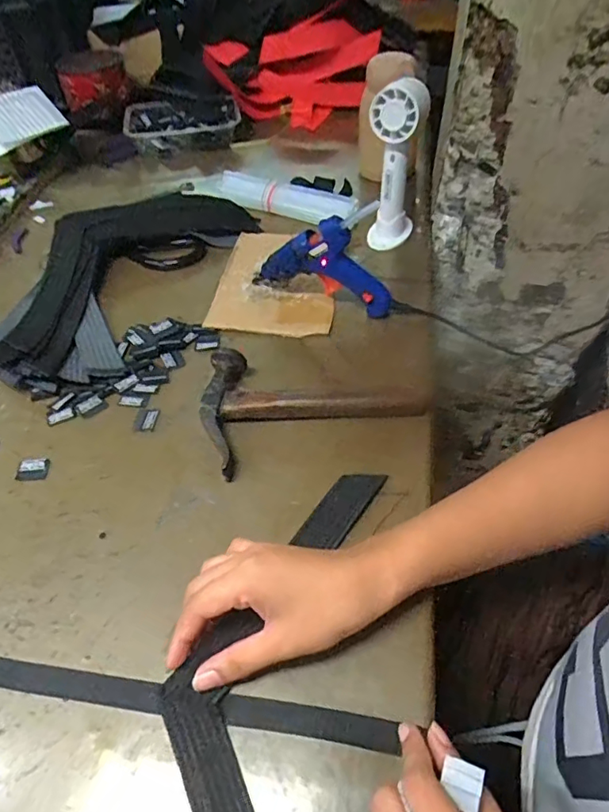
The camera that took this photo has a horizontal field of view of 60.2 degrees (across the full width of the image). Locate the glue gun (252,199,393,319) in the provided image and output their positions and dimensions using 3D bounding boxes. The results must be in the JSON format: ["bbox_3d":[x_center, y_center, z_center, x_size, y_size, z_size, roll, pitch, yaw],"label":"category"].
[{"bbox_3d":[0.017,-0.144,0.511,0.142,0.107,0.024,15,53,13],"label":"glue gun"}]

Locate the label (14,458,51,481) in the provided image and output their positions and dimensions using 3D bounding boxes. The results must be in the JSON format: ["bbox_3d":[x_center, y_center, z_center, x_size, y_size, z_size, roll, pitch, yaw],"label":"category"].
[{"bbox_3d":[-0.224,0.051,0.431,0.025,0.004,0.020,-4,51,-2],"label":"label"}]

